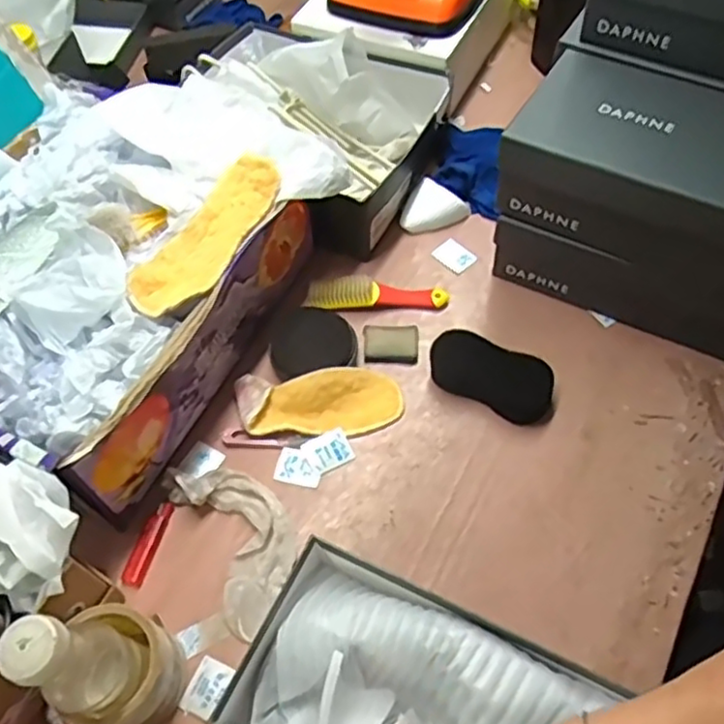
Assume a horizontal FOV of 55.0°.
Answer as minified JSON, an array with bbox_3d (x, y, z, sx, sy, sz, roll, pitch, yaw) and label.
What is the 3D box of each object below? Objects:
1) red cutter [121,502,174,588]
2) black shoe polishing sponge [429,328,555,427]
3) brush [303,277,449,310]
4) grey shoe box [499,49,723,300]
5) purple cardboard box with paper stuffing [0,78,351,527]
[{"bbox_3d":[-0.201,0.171,0.655,0.019,0.007,0.080,15,59,11],"label":"red cutter"},{"bbox_3d":[0.135,0.014,0.719,0.132,0.037,0.056,27,63,18],"label":"black shoe polishing sponge"},{"bbox_3d":[0.019,-0.077,0.781,0.154,0.028,0.034,-4,58,0],"label":"brush"},{"bbox_3d":[0.302,-0.186,0.676,0.293,0.112,0.173,25,62,17],"label":"grey shoe box"},{"bbox_3d":[-0.265,-0.093,0.712,0.326,0.168,0.417,28,63,18],"label":"purple cardboard box with paper stuffing"}]

